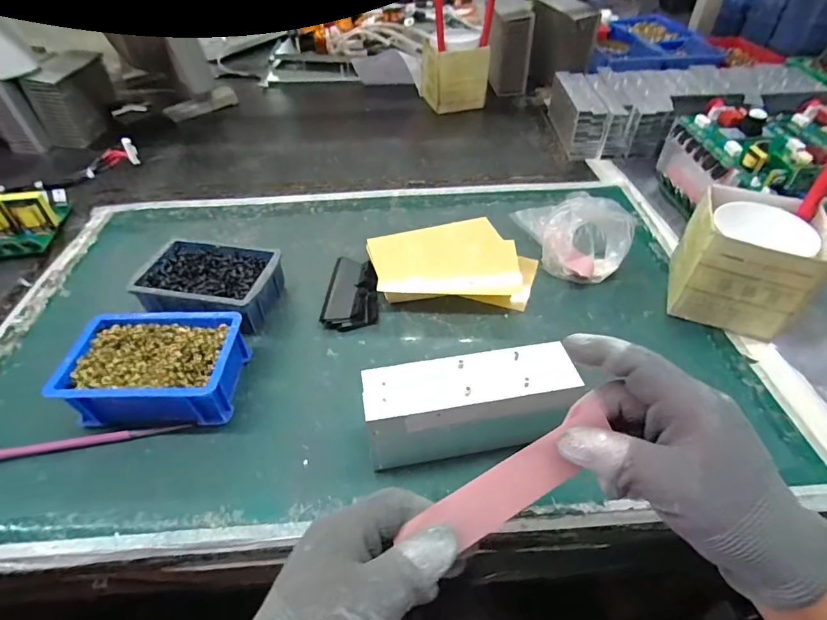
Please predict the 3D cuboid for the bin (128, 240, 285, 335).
[{"bbox_3d":[-0.229,-0.029,0.506,0.144,0.053,0.099,8,47,9],"label":"bin"}]

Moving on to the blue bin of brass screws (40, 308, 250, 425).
[{"bbox_3d":[-0.242,0.055,0.420,0.145,0.058,0.102,-3,47,-1],"label":"blue bin of brass screws"}]

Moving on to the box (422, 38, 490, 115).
[{"bbox_3d":[0.082,-0.476,0.890,0.108,0.109,0.103,-13,48,-10],"label":"box"}]

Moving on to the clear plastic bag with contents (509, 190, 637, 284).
[{"bbox_3d":[0.194,-0.098,0.543,0.136,0.083,0.098,13,48,13],"label":"clear plastic bag with contents"}]

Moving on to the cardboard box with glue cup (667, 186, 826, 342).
[{"bbox_3d":[0.356,-0.054,0.482,0.107,0.115,0.118,17,50,17],"label":"cardboard box with glue cup"}]

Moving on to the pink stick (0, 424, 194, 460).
[{"bbox_3d":[-0.306,0.116,0.391,0.205,0.010,0.014,-8,47,-6],"label":"pink stick"}]

